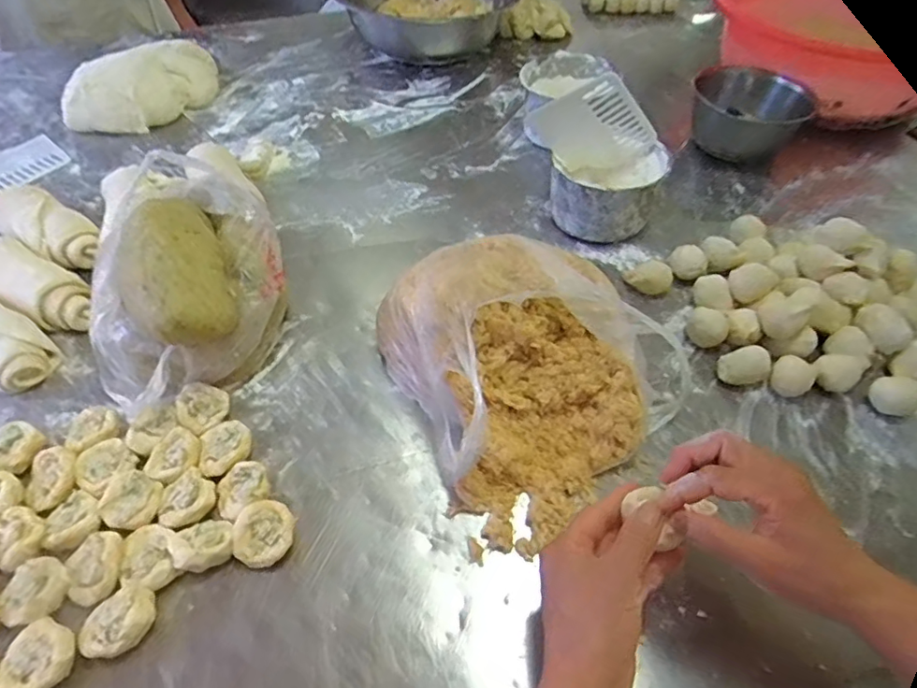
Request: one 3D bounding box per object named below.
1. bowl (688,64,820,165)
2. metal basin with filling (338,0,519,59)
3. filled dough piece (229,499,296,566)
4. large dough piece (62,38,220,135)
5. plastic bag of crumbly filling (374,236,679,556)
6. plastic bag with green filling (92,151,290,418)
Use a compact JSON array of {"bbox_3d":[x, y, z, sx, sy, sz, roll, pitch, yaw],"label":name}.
[{"bbox_3d":[0.412,-0.328,0.796,0.146,0.106,0.122,-24,54,-18],"label":"bowl"},{"bbox_3d":[-0.070,-0.673,1.115,0.315,0.105,0.308,0,50,0],"label":"metal basin with filling"},{"bbox_3d":[-0.164,0.162,0.475,0.048,0.028,0.052,0,50,0],"label":"filled dough piece"},{"bbox_3d":[-0.536,-0.447,0.960,0.143,0.071,0.268,24,54,20],"label":"large dough piece"},{"bbox_3d":[0.068,0.007,0.545,0.259,0.116,0.250,-34,58,-25],"label":"plastic bag of crumbly filling"},{"bbox_3d":[-0.292,-0.068,0.585,0.212,0.145,0.210,-36,58,-26],"label":"plastic bag with green filling"}]

